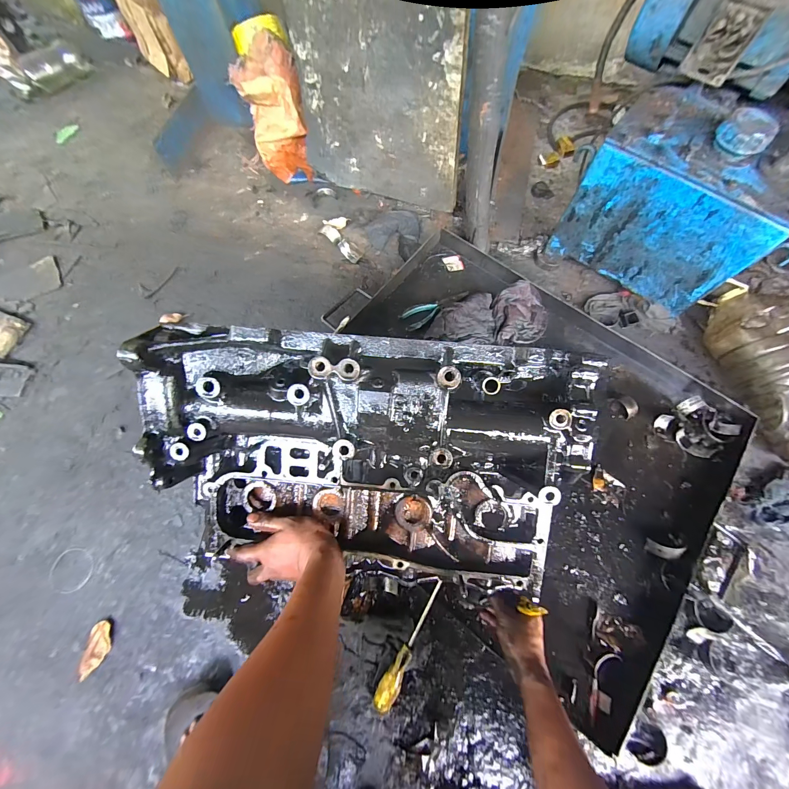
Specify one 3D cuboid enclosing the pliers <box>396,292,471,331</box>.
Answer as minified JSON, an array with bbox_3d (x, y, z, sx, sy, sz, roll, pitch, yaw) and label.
[{"bbox_3d":[0.100,-0.217,0.811,0.182,0.017,0.052,-32,75,-10],"label":"pliers"}]

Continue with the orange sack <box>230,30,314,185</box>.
[{"bbox_3d":[-0.348,-0.802,0.957,0.175,0.099,0.349,-10,112,-3],"label":"orange sack"}]

